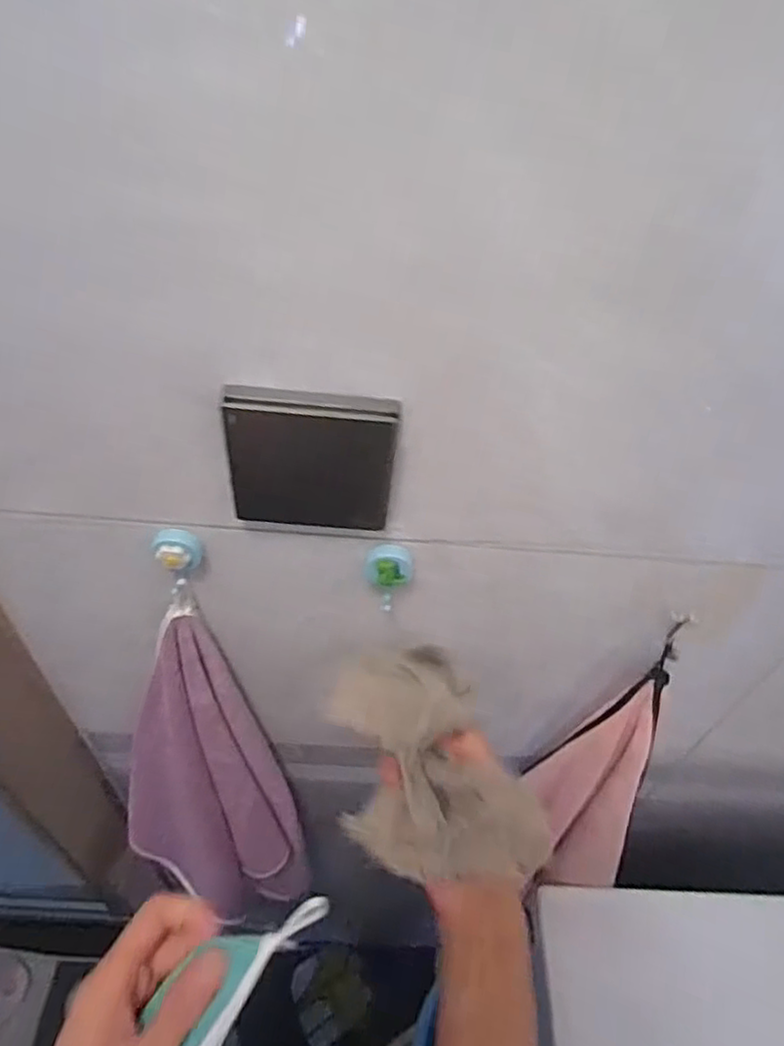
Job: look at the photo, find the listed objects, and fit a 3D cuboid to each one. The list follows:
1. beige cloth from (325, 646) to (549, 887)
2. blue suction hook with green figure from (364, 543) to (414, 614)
[{"bbox_3d":[0.019,0.157,0.427,0.094,0.071,0.152,-13,51,-17],"label":"beige cloth"},{"bbox_3d":[-0.002,0.035,0.412,0.029,0.054,0.012,4,48,-3],"label":"blue suction hook with green figure"}]

